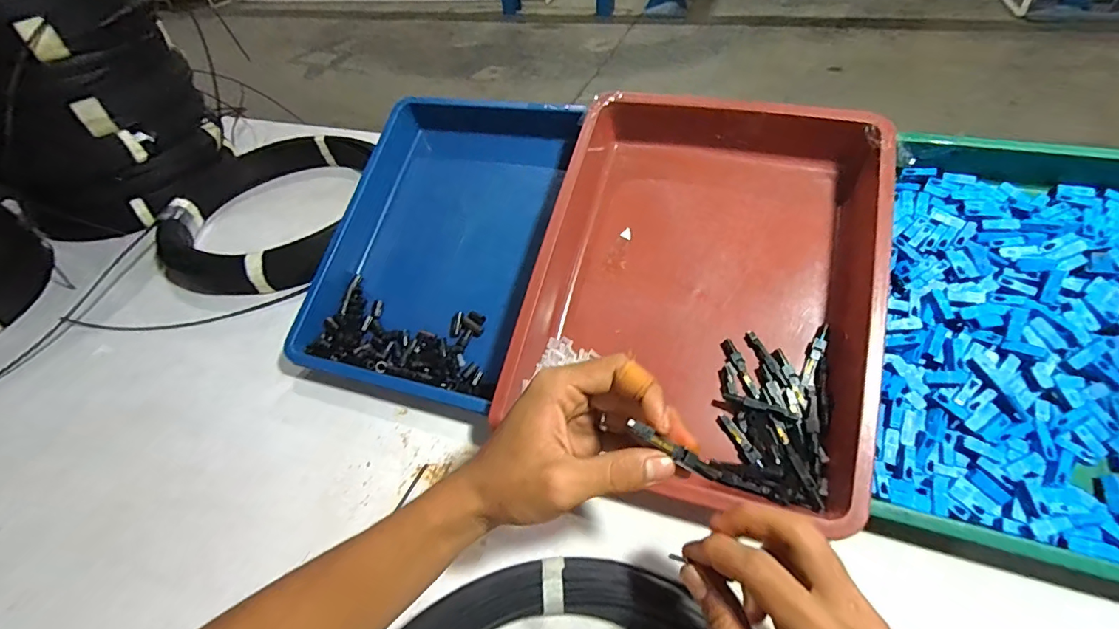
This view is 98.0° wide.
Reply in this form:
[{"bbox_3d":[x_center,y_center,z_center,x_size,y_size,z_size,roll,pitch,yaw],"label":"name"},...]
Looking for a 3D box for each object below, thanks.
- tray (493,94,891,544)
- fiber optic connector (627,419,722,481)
[{"bbox_3d":[0.120,-0.036,0.420,0.267,0.058,0.365,12,72,15],"label":"tray"},{"bbox_3d":[0.060,0.072,0.255,0.052,0.006,0.007,31,54,5],"label":"fiber optic connector"}]

